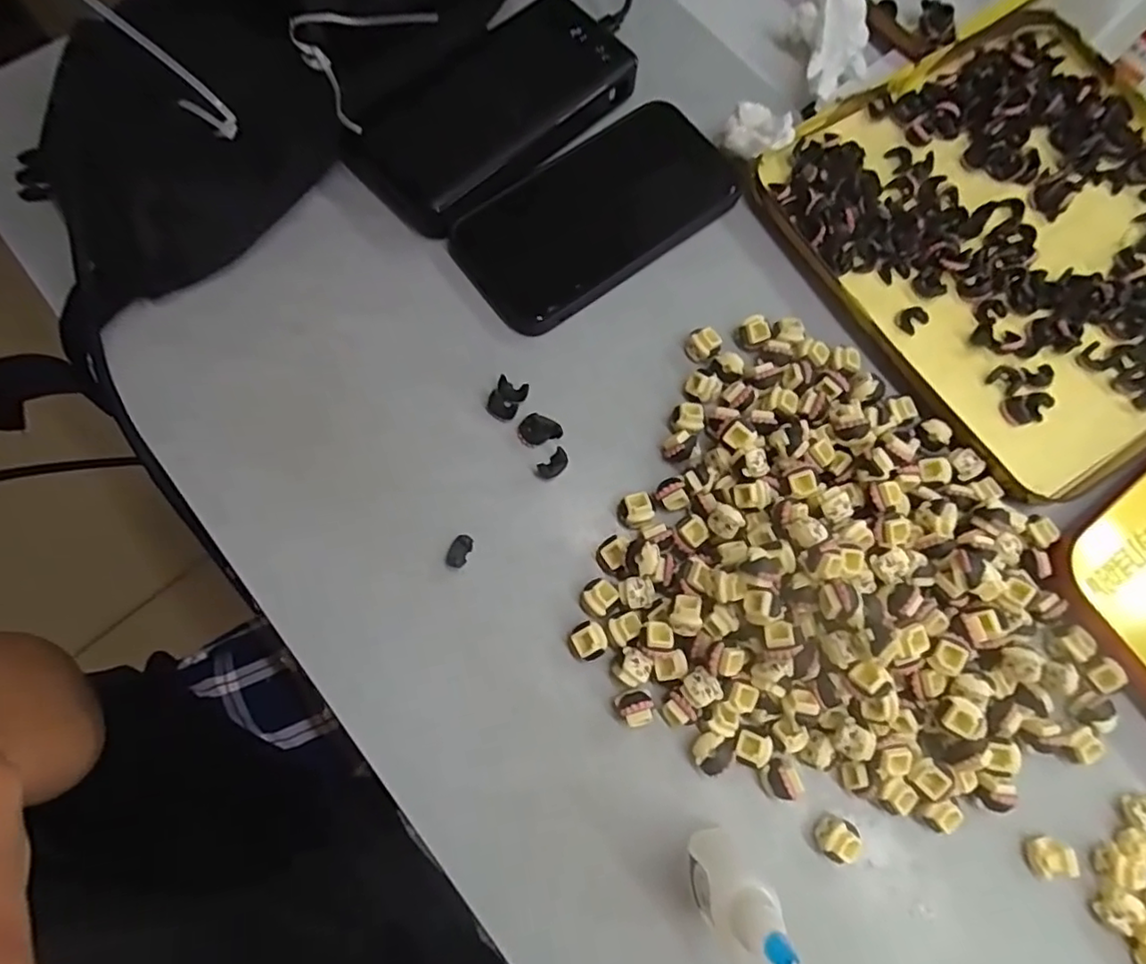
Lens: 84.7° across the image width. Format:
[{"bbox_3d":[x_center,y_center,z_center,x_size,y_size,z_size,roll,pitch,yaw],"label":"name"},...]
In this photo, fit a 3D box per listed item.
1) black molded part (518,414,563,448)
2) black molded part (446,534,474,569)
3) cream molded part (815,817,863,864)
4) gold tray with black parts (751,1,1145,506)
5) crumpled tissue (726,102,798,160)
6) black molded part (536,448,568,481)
[{"bbox_3d":[-0.016,-0.026,0.309,0.019,0.004,0.015,-17,75,-6],"label":"black molded part"},{"bbox_3d":[-0.053,0.032,0.292,0.010,0.007,0.015,21,75,5],"label":"black molded part"},{"bbox_3d":[0.110,0.149,0.263,0.014,0.017,0.016,26,75,6],"label":"cream molded part"},{"bbox_3d":[0.255,-0.139,0.348,0.240,0.018,0.238,-32,77,-9],"label":"gold tray with black parts"},{"bbox_3d":[0.102,-0.192,0.342,0.035,0.018,0.028,21,75,5],"label":"crumpled tissue"},{"bbox_3d":[-0.009,-0.008,0.305,0.016,0.007,0.010,-39,78,-11],"label":"black molded part"}]

